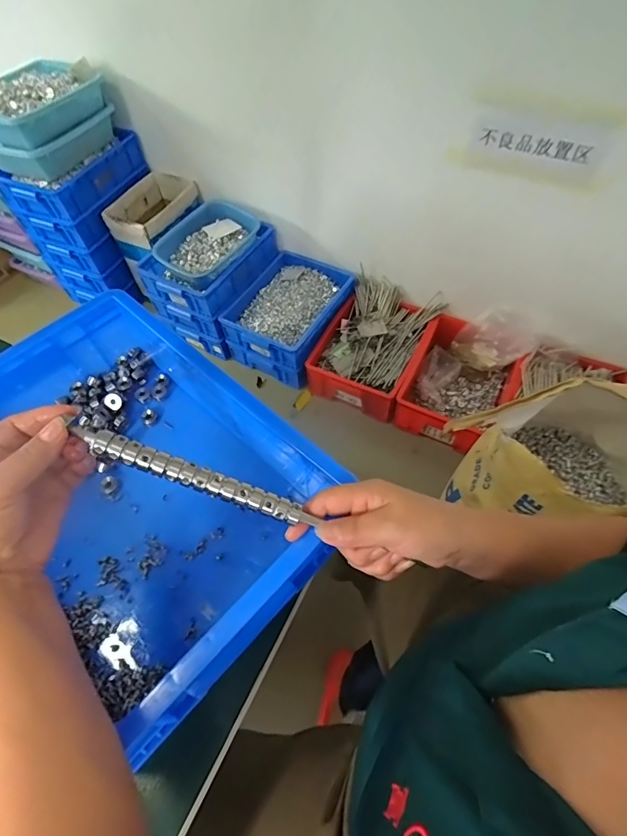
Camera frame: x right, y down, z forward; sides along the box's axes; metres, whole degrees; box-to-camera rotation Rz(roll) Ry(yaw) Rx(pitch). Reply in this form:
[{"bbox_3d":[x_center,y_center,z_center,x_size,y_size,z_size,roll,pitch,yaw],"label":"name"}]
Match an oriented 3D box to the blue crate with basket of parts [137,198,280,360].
[{"bbox_3d":[-0.369,-0.526,1.599,0.332,0.294,0.424,22,60,16],"label":"blue crate with basket of parts"}]

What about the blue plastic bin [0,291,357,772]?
[{"bbox_3d":[-0.201,0.066,0.449,0.409,0.108,0.290,37,65,24],"label":"blue plastic bin"}]

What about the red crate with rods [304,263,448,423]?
[{"bbox_3d":[0.204,-0.260,1.473,0.324,0.162,0.482,20,60,15],"label":"red crate with rods"}]

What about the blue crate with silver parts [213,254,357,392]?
[{"bbox_3d":[-0.081,-0.377,1.584,0.339,0.176,0.453,22,60,16],"label":"blue crate with silver parts"}]

